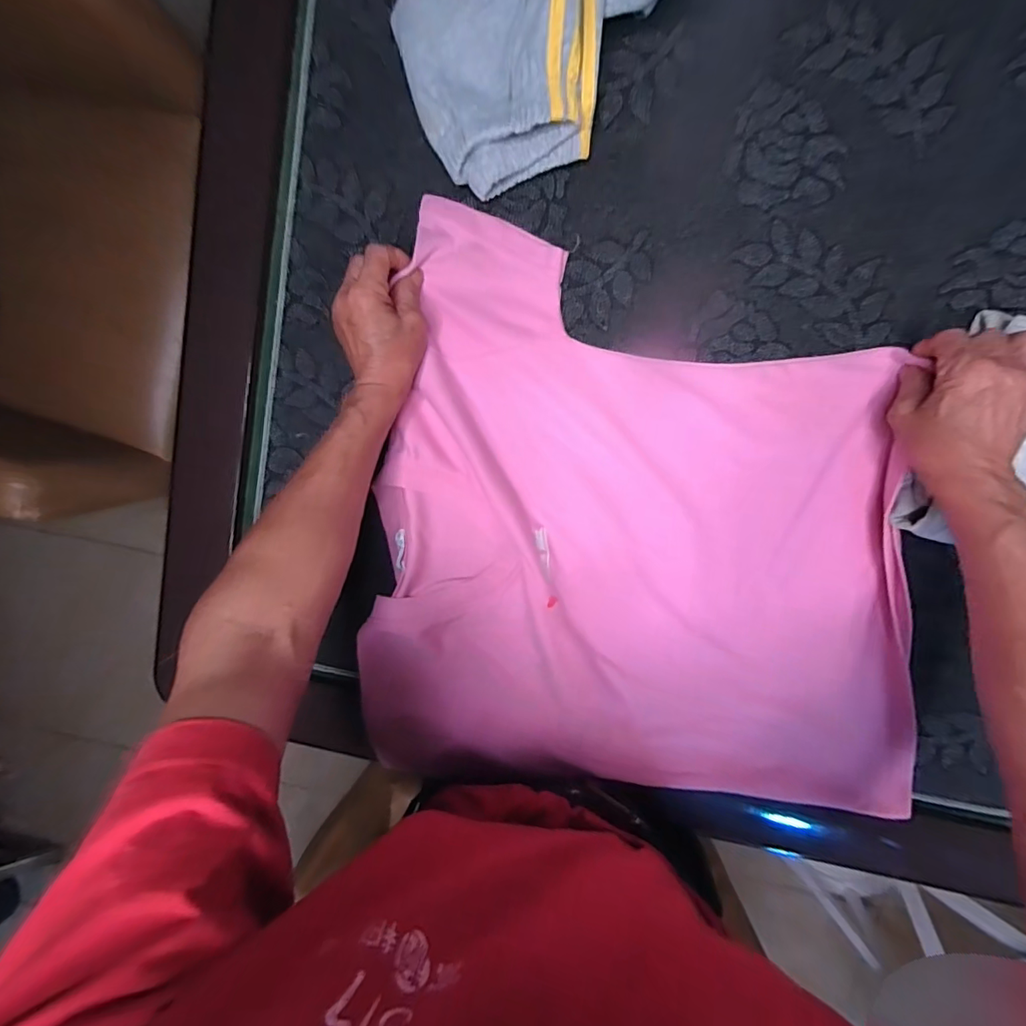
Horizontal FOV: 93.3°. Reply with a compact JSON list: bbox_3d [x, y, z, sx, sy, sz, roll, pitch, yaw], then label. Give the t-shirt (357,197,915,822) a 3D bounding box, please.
[{"bbox_3d":[0.115,0.022,0.413,0.447,0.030,0.462,7,98,3],"label":"t-shirt"}]

